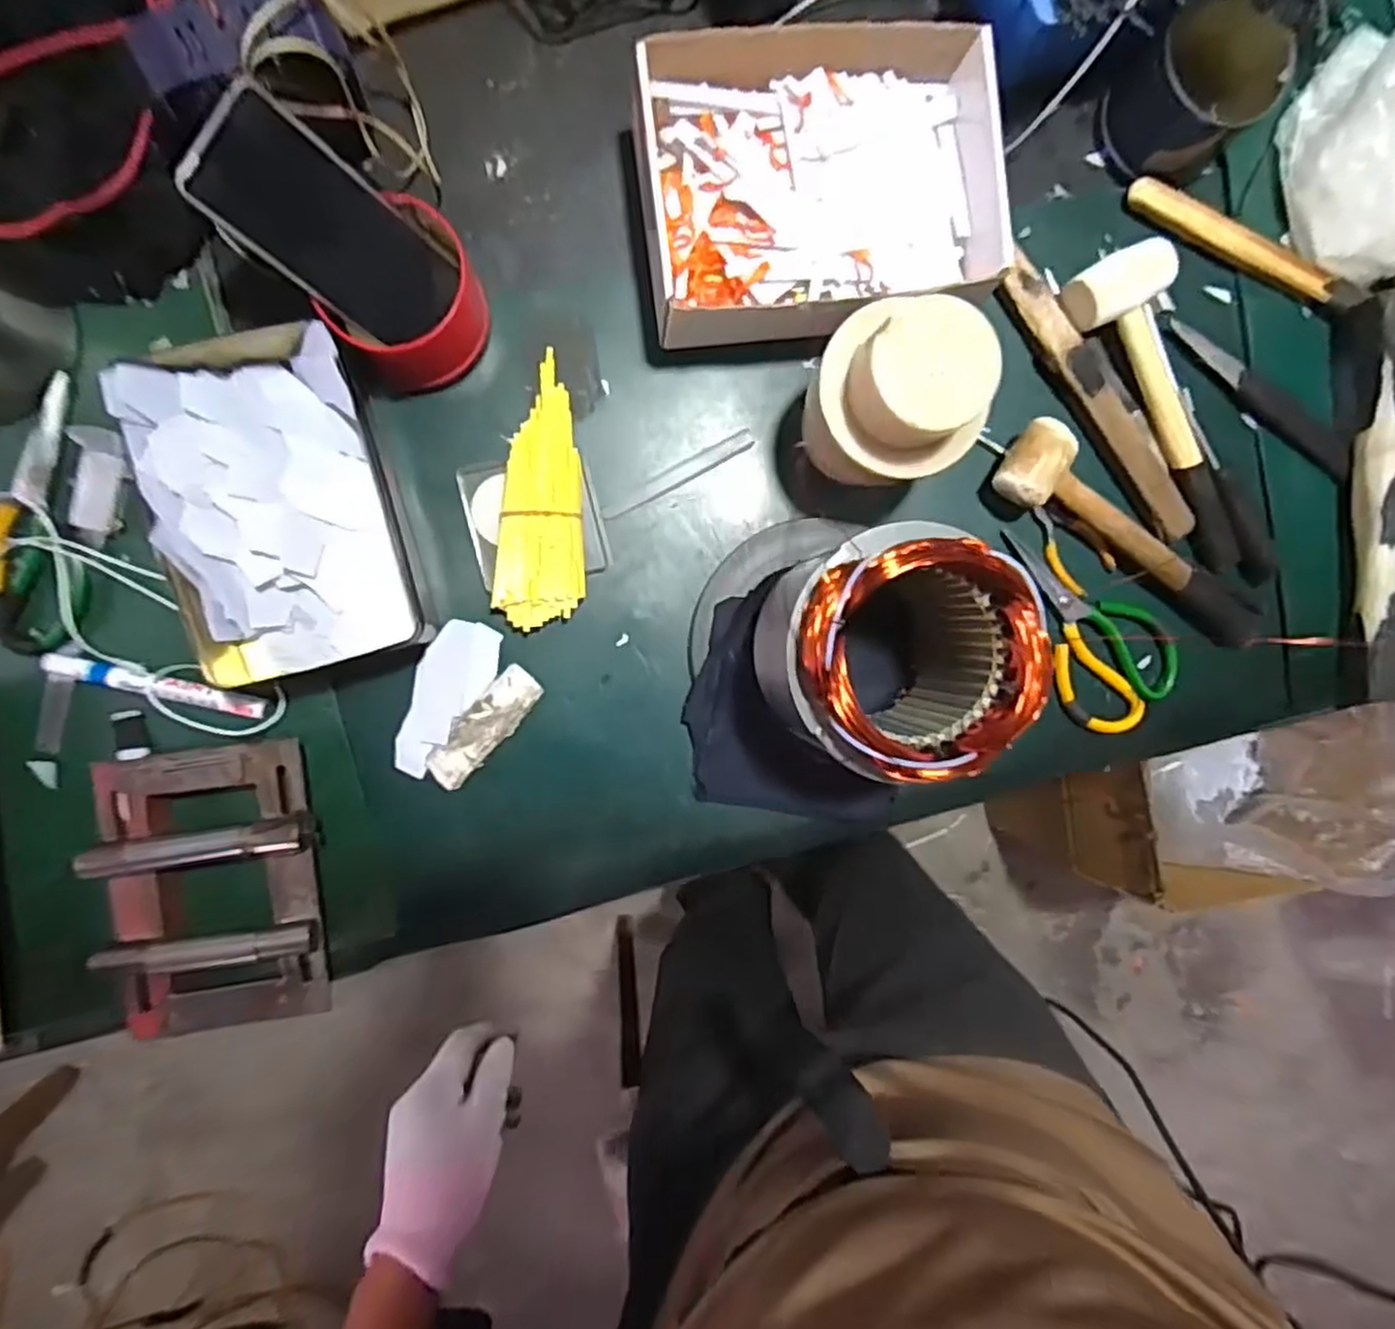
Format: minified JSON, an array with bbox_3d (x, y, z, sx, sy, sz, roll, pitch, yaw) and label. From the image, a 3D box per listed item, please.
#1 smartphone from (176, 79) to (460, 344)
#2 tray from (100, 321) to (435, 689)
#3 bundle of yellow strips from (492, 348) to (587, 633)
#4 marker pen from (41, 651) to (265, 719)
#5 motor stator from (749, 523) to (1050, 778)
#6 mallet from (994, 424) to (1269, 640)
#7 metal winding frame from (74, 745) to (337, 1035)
[{"bbox_3d":[-0.226,-0.270,0.465,0.148,0.005,0.078,34,86,-44],"label":"smartphone"},{"bbox_3d":[-0.275,-0.107,0.495,0.147,0.056,0.224,-13,96,-5],"label":"tray"},{"bbox_3d":[-0.111,-0.124,0.541,0.061,0.025,0.190,3,94,-6],"label":"bundle of yellow strips"},{"bbox_3d":[-0.379,0.015,0.517,0.144,0.012,0.016,12,93,-7],"label":"marker pen"},{"bbox_3d":[0.120,-0.008,0.500,0.139,0.178,0.141,-11,95,-5],"label":"motor stator"},{"bbox_3d":[0.350,-0.094,0.582,0.267,0.044,0.056,31,91,-7],"label":"mallet"},{"bbox_3d":[-0.329,0.155,0.516,0.139,0.050,0.194,-8,95,-5],"label":"metal winding frame"}]

